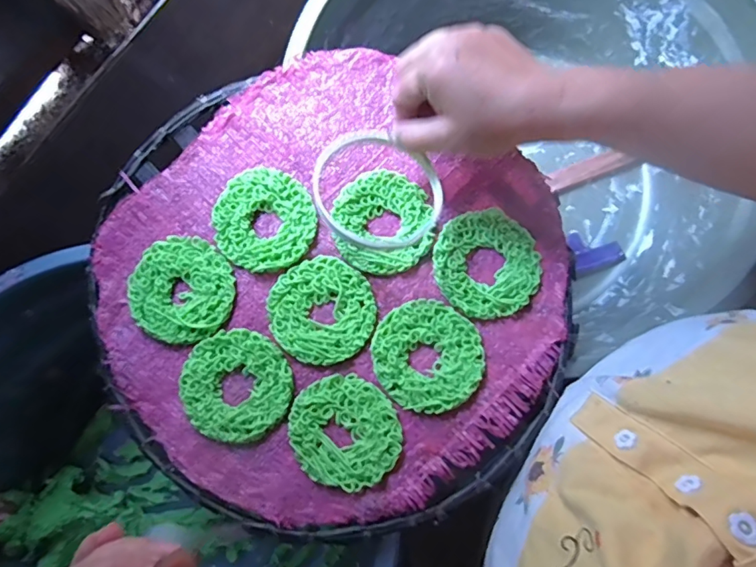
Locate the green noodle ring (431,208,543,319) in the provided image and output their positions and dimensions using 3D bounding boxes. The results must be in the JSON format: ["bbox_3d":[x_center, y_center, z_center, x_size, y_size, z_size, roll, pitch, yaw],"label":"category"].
[{"bbox_3d":[0.082,-0.015,0.367,0.078,0.005,0.078,0,79,1],"label":"green noodle ring"}]

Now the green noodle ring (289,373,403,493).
[{"bbox_3d":[-0.024,0.105,0.348,0.072,0.004,0.078,0,79,1],"label":"green noodle ring"}]

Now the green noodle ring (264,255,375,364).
[{"bbox_3d":[-0.042,0.020,0.366,0.077,0.006,0.075,0,79,1],"label":"green noodle ring"}]

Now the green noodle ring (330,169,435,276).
[{"bbox_3d":[0.004,-0.047,0.375,0.078,0.004,0.076,0,79,1],"label":"green noodle ring"}]

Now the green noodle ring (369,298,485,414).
[{"bbox_3d":[0.036,0.052,0.356,0.079,0.006,0.075,0,79,1],"label":"green noodle ring"}]

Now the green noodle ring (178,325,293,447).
[{"bbox_3d":[-0.103,0.073,0.355,0.079,0.005,0.075,0,79,1],"label":"green noodle ring"}]

